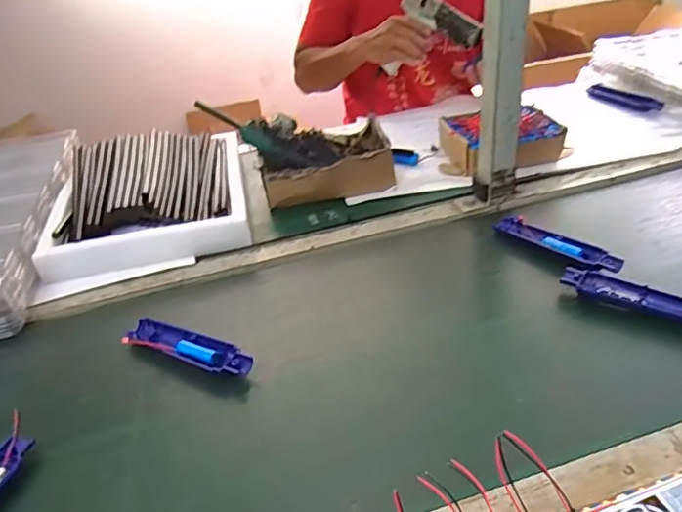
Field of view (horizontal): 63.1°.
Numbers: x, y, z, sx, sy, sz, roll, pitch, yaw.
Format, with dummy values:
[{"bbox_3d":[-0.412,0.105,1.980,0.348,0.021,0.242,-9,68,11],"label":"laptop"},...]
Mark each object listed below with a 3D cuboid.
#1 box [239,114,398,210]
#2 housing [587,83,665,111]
[{"bbox_3d":[-0.038,-0.175,0.917,0.220,0.091,0.209,-11,33,-7],"label":"box"},{"bbox_3d":[0.570,-0.316,1.116,0.031,0.023,0.169,-20,36,-21],"label":"housing"}]

